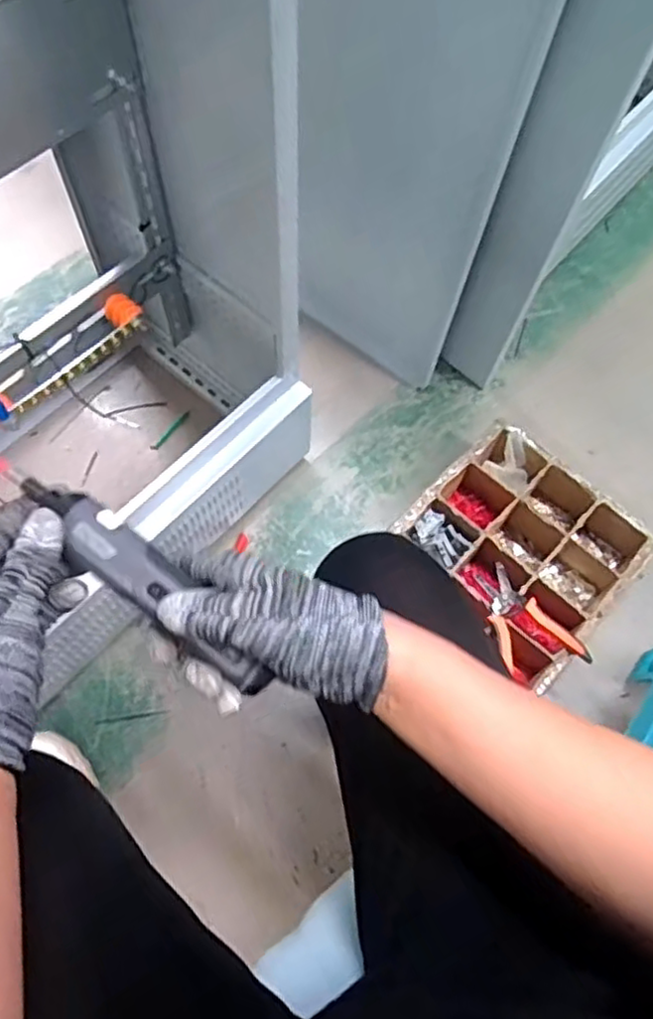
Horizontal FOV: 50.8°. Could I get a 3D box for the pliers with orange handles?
[{"bbox_3d":[0.248,0.144,0.882,0.102,0.035,0.159,-24,69,-13],"label":"pliers with orange handles"}]

